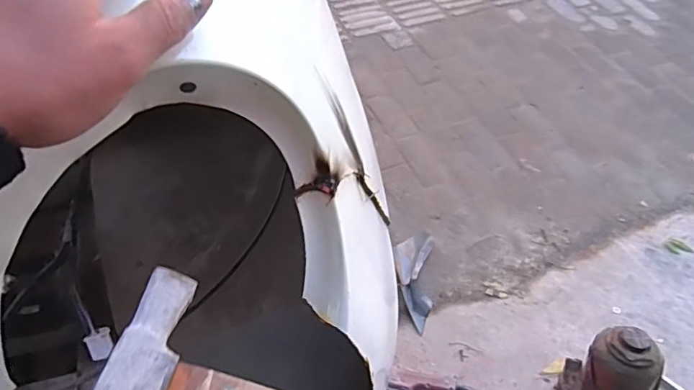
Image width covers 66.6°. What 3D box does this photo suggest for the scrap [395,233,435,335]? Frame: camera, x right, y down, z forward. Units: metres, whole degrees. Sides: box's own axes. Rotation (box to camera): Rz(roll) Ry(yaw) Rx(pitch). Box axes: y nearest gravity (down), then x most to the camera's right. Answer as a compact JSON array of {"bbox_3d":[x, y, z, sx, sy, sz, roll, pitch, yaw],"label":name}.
[{"bbox_3d":[0.155,0.197,1.241,0.087,0.033,0.243,7,51,3],"label":"scrap"}]

